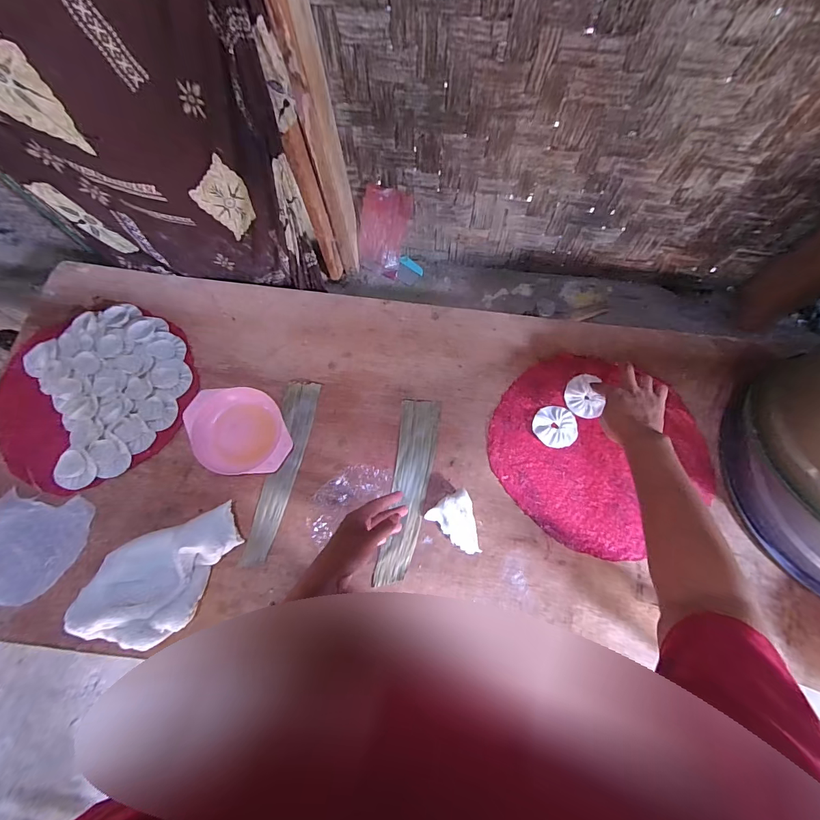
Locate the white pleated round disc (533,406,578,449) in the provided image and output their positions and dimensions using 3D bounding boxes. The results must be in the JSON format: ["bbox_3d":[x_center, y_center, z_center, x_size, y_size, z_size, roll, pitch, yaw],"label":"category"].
[{"bbox_3d":[0.249,0.028,0.662,0.073,0.004,0.073,9,72,3],"label":"white pleated round disc"}]

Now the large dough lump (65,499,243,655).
[{"bbox_3d":[-0.357,0.249,0.569,0.242,0.060,0.142,-32,74,-8],"label":"large dough lump"}]

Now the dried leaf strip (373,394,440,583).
[{"bbox_3d":[-0.002,0.127,0.633,0.064,0.005,0.297,9,73,4],"label":"dried leaf strip"}]

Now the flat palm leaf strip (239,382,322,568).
[{"bbox_3d":[-0.213,0.097,0.647,0.054,0.010,0.306,10,72,4],"label":"flat palm leaf strip"}]

